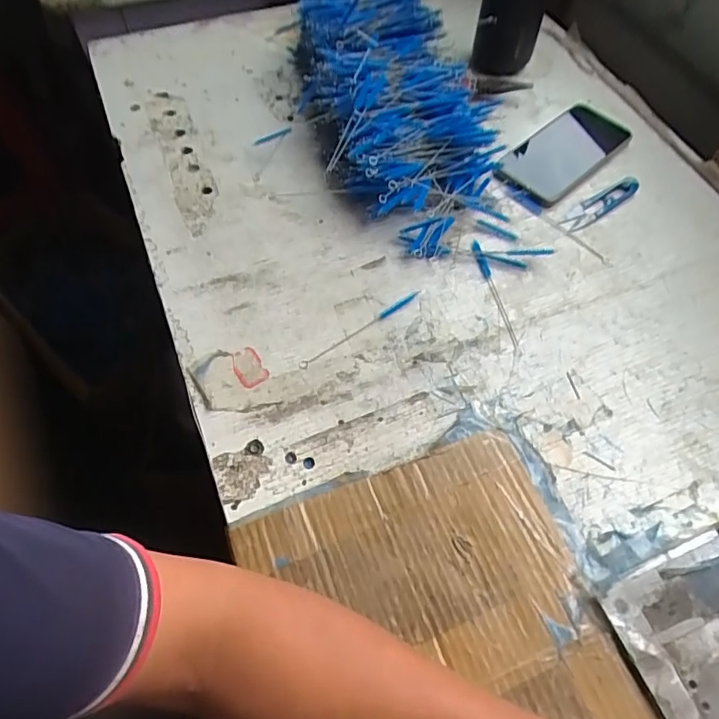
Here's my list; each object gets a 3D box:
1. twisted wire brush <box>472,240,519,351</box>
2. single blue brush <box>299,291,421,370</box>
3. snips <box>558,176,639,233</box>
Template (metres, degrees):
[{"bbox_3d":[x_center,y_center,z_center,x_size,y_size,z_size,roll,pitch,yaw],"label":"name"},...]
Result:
[{"bbox_3d":[0.125,-0.061,0.494,0.010,0.004,0.119,-11,60,-9],"label":"twisted wire brush"},{"bbox_3d":[0.003,-0.027,0.468,0.129,0.004,0.008,-33,65,-20],"label":"single blue brush"},{"bbox_3d":[0.248,-0.161,0.555,0.103,0.008,0.026,-31,65,-19],"label":"snips"}]

